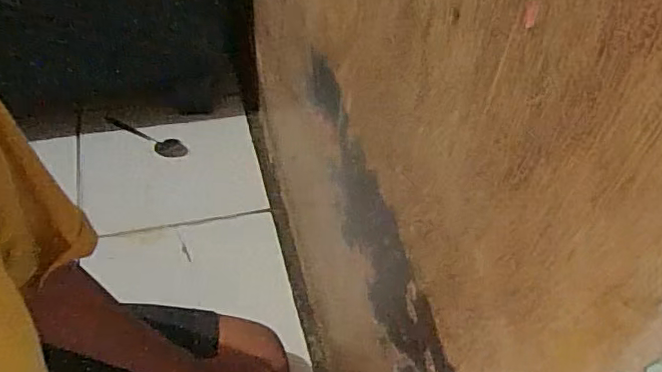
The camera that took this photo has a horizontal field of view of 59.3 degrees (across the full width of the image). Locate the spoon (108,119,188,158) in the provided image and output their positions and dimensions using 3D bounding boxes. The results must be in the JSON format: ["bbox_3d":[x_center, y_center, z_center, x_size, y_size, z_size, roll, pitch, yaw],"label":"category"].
[{"bbox_3d":[-0.327,-0.083,1.025,0.151,0.023,0.037,16,49,9],"label":"spoon"}]

